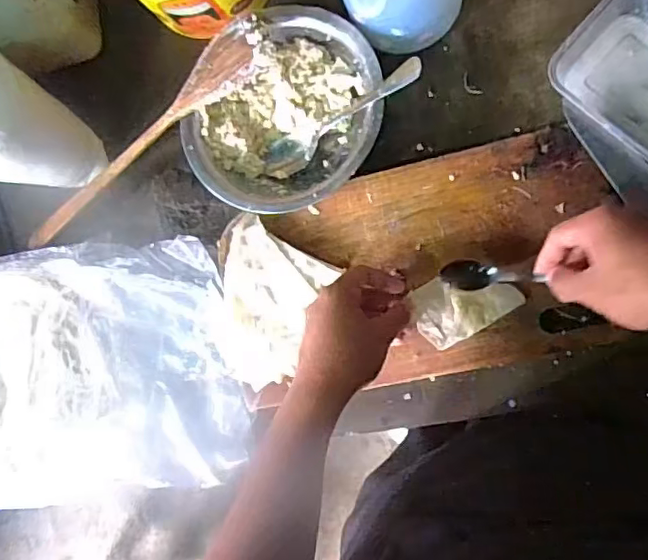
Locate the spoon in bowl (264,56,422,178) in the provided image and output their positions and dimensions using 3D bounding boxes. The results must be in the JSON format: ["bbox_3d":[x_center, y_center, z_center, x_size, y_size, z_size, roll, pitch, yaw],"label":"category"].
[{"bbox_3d":[0.013,-0.143,0.524,0.174,0.023,0.033,-27,83,29],"label":"spoon in bowl"}]

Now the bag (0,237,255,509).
[{"bbox_3d":[-0.263,0.093,0.564,0.351,0.036,0.246,-9,86,9],"label":"bag"}]

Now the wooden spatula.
[{"bbox_3d":[-0.178,-0.135,0.557,0.318,0.018,0.045,-35,82,19],"label":"wooden spatula"}]

